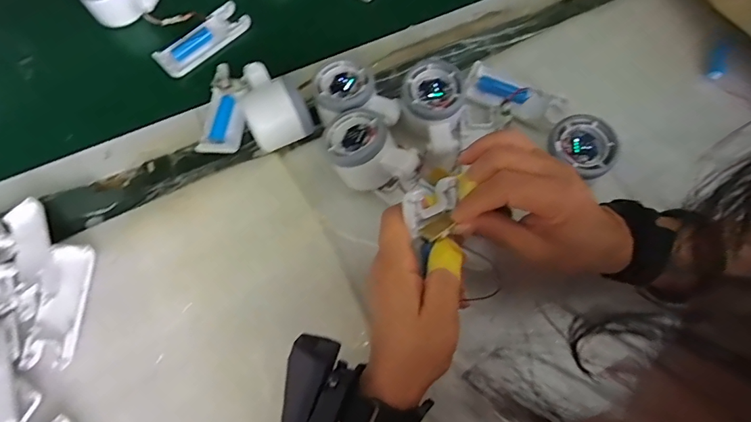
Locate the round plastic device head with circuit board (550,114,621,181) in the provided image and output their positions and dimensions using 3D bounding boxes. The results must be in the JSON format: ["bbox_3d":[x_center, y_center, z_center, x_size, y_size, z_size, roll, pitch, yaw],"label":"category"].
[{"bbox_3d":[0.182,-0.057,0.402,0.058,0.020,0.050,34,74,13],"label":"round plastic device head with circuit board"}]

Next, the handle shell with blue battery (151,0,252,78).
[{"bbox_3d":[-0.191,-0.191,0.510,0.107,0.018,0.046,-41,73,-12],"label":"handle shell with blue battery"}]

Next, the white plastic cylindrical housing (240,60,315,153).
[{"bbox_3d":[-0.100,-0.103,0.446,0.057,0.045,0.085,-26,71,-8],"label":"white plastic cylindrical housing"}]

